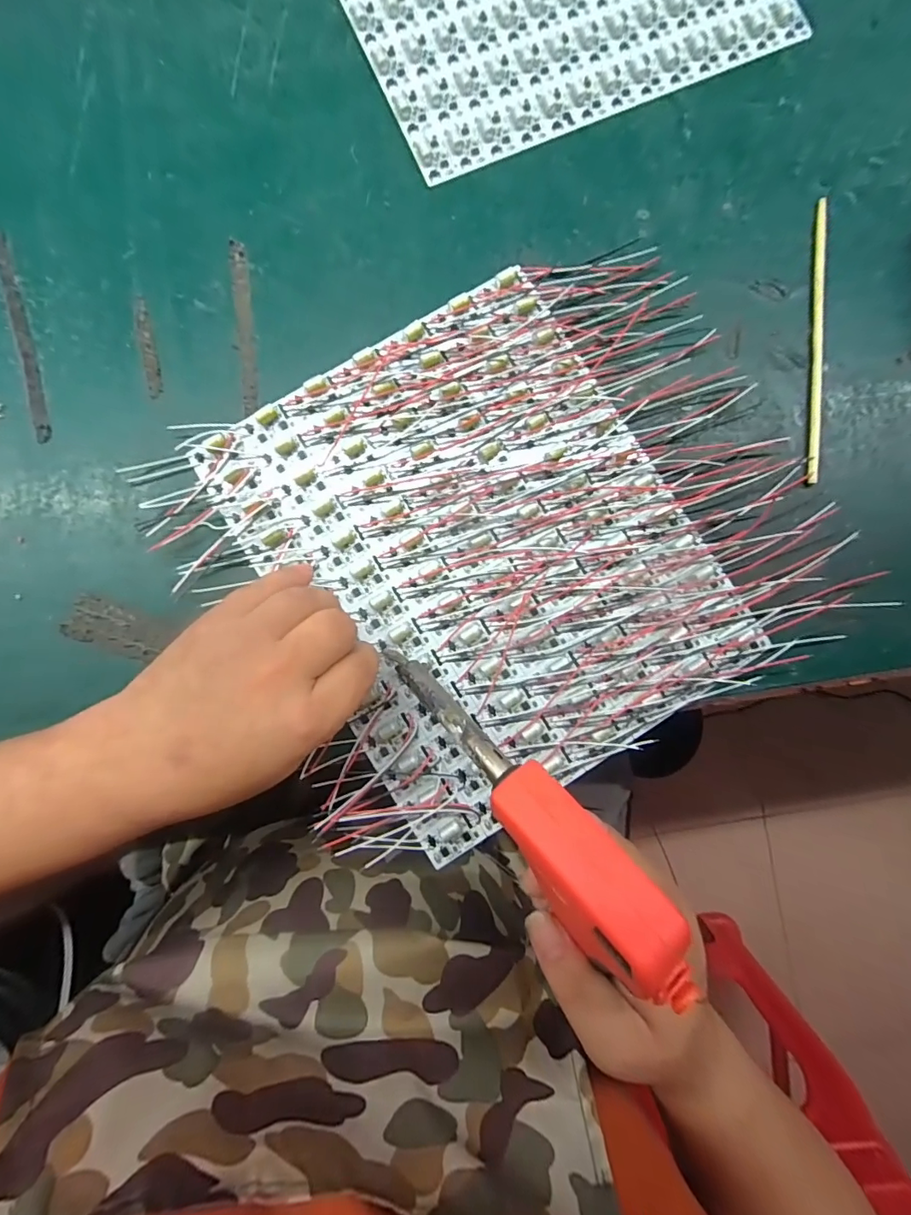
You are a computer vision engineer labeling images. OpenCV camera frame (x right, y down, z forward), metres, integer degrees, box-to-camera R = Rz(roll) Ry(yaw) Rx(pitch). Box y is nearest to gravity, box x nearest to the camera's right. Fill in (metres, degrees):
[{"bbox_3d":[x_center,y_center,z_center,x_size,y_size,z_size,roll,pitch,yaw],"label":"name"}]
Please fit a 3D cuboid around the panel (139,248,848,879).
[{"bbox_3d":[0.034,-0.048,0.290,0.335,0.012,0.290,-30,87,-4],"label":"panel"}]

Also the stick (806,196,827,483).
[{"bbox_3d":[0.233,-0.174,0.305,0.008,0.007,0.192,5,85,-2],"label":"stick"}]

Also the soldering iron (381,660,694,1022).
[{"bbox_3d":[0.025,0.080,0.213,0.032,0.031,0.175,-44,52,-5],"label":"soldering iron"}]

